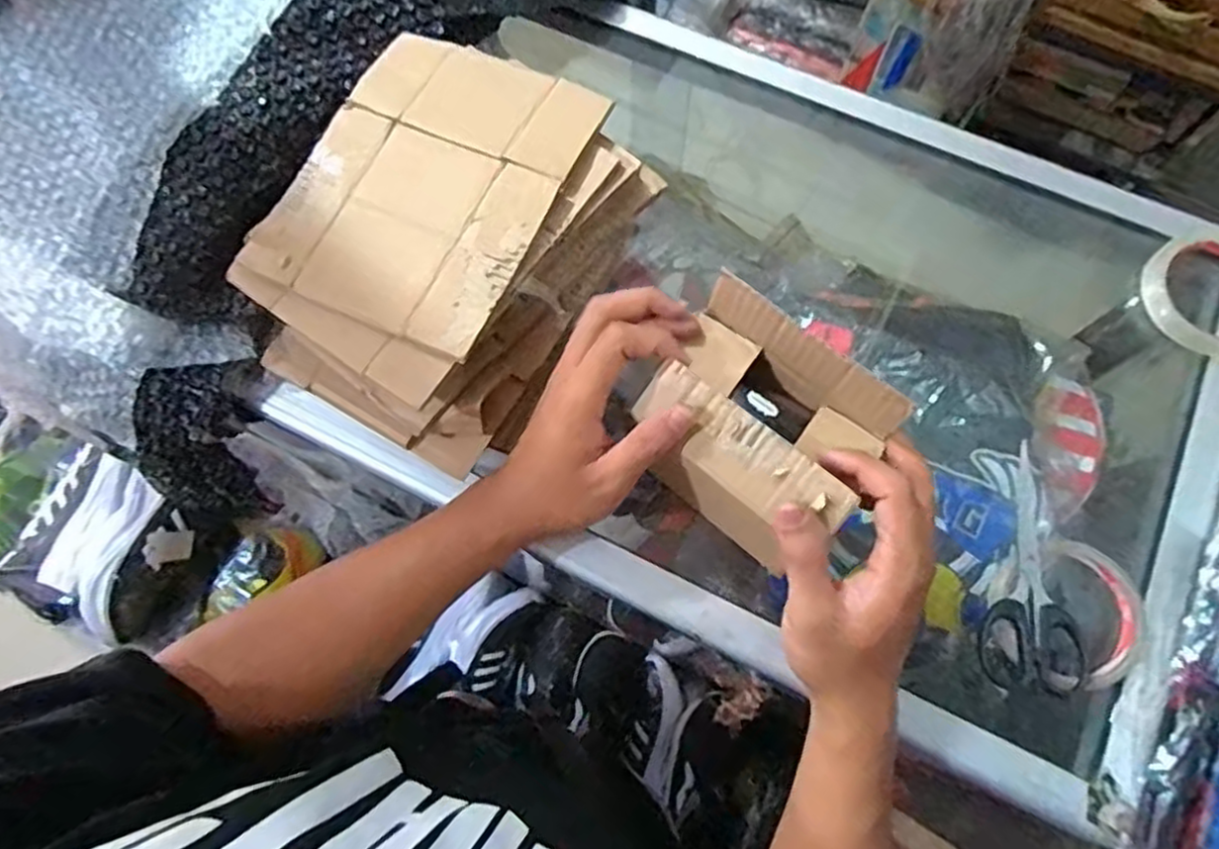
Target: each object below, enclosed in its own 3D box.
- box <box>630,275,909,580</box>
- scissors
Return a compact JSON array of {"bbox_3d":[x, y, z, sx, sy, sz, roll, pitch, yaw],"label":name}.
[{"bbox_3d":[0.082,0.002,0.396,0.124,0.050,0.105,37,76,11],"label":"box"},{"bbox_3d":[0.257,0.087,0.441,0.062,0.012,0.142,4,72,2],"label":"scissors"}]

